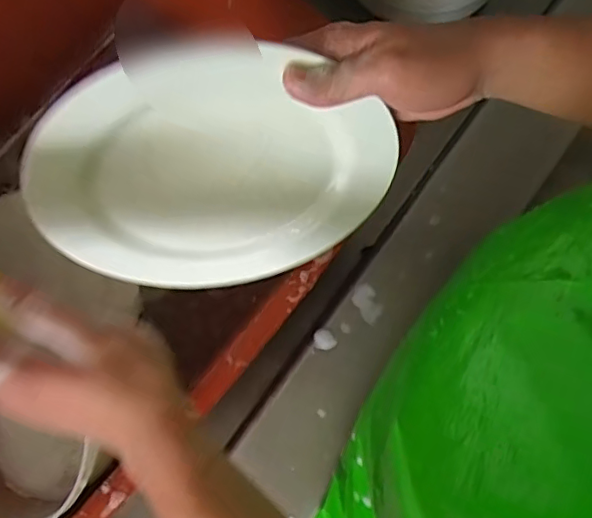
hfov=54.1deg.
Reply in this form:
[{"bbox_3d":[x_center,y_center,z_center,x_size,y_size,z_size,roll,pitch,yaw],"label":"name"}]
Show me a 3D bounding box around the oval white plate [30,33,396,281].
[{"bbox_3d":[-0.055,-0.048,0.394,0.224,0.226,0.016,-31,56,28],"label":"oval white plate"}]

